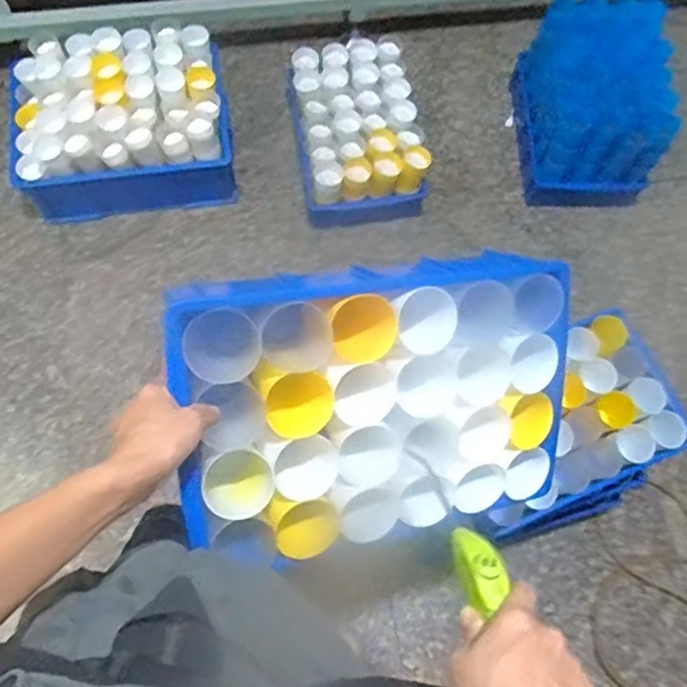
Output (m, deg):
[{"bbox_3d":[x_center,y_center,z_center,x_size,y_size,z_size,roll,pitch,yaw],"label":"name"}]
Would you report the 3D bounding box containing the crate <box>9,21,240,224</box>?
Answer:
[{"bbox_3d":[-0.497,-0.501,1.454,0.467,0.227,0.338,-8,71,-4],"label":"crate"}]

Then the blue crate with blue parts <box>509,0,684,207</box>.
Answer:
[{"bbox_3d":[0.567,-0.556,1.457,0.278,0.285,0.392,0,70,-2],"label":"blue crate with blue parts"}]

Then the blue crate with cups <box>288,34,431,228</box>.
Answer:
[{"bbox_3d":[0.028,-0.507,1.497,0.284,0.137,0.413,-7,71,-5],"label":"blue crate with cups"}]

